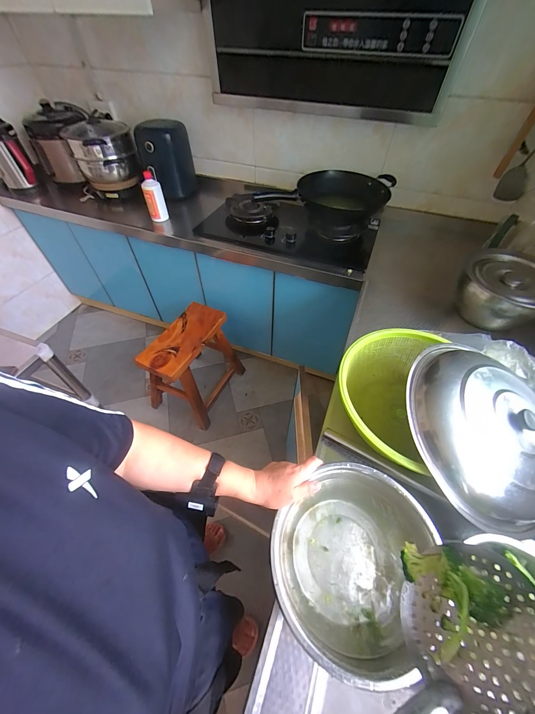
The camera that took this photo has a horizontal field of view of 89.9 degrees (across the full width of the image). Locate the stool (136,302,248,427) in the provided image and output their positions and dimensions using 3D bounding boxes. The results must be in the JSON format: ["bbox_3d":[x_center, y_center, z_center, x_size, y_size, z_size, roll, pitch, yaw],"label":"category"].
[{"bbox_3d":[-0.360,0.047,1.400,0.276,0.452,0.444,24,55,17],"label":"stool"}]

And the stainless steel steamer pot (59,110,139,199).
[{"bbox_3d":[-0.833,-1.033,1.387,0.297,0.264,0.322,-20,55,-15],"label":"stainless steel steamer pot"}]

